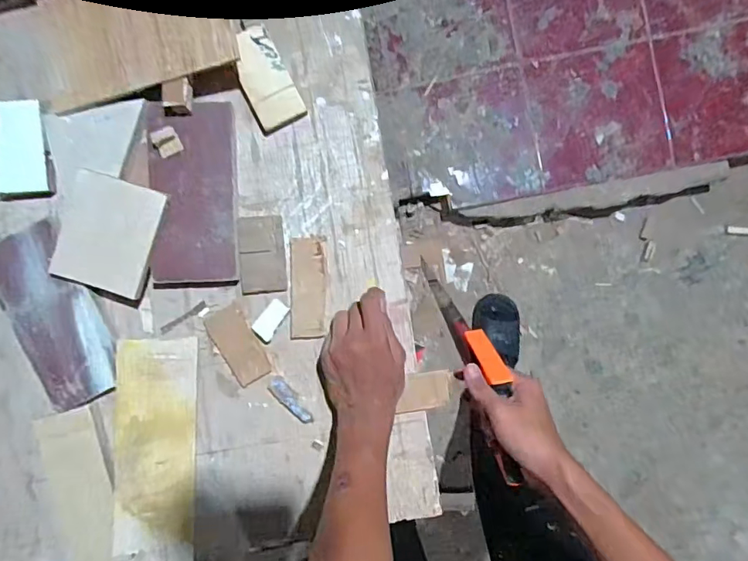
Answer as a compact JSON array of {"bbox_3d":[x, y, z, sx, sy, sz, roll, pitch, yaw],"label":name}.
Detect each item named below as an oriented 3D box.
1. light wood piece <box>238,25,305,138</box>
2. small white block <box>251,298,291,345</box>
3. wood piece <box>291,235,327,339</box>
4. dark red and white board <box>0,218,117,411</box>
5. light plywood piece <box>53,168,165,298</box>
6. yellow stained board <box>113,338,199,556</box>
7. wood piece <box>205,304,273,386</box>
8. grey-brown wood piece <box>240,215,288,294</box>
[{"bbox_3d":[-0.121,-0.220,0.537,0.051,0.018,0.106,-26,90,1],"label":"light wood piece"},{"bbox_3d":[-0.113,0.044,0.534,0.024,0.016,0.048,34,91,0],"label":"small white block"},{"bbox_3d":[-0.072,0.009,0.538,0.039,0.004,0.110,0,91,0],"label":"wood piece"},{"bbox_3d":[-0.344,0.040,0.525,0.087,0.015,0.191,-25,90,1],"label":"dark red and white board"},{"bbox_3d":[-0.278,-0.048,0.513,0.100,0.006,0.114,18,93,4],"label":"light plywood piece"},{"bbox_3d":[-0.234,0.178,0.529,0.078,0.010,0.230,2,94,-27],"label":"yellow stained board"},{"bbox_3d":[-0.149,0.072,0.542,0.041,0.005,0.085,-31,90,1],"label":"wood piece"},{"bbox_3d":[-0.123,-0.029,0.540,0.048,0.004,0.083,-4,92,-13],"label":"grey-brown wood piece"}]

